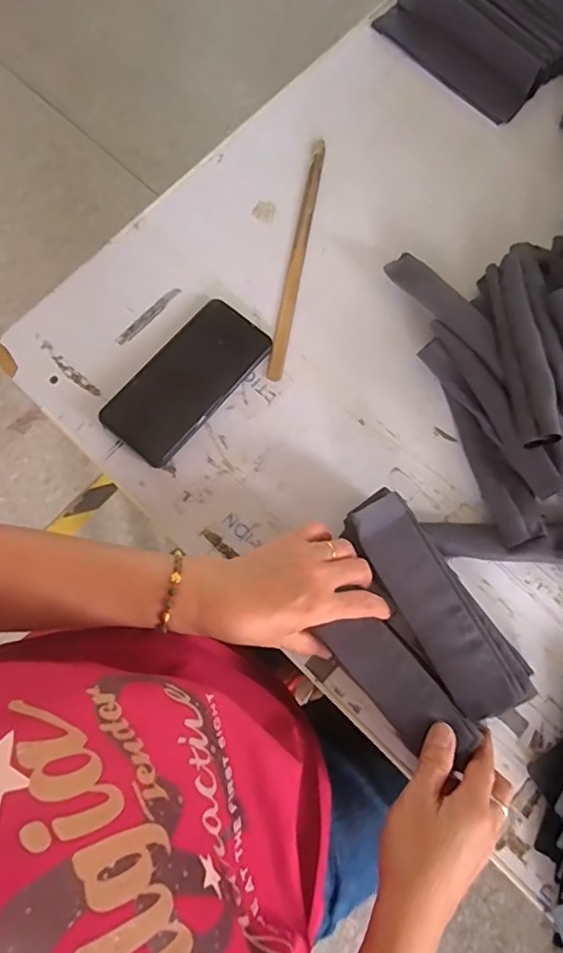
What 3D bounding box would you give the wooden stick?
[{"bbox_3d":[0.016,-0.220,0.542,0.015,0.014,0.262,10,78,3],"label":"wooden stick"}]

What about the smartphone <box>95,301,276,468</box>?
[{"bbox_3d":[-0.088,-0.090,0.501,0.076,0.016,0.159,40,81,8],"label":"smartphone"}]

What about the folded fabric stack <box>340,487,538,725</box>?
[{"bbox_3d":[0.122,0.103,0.445,0.059,0.051,0.191,-34,80,-6],"label":"folded fabric stack"}]

